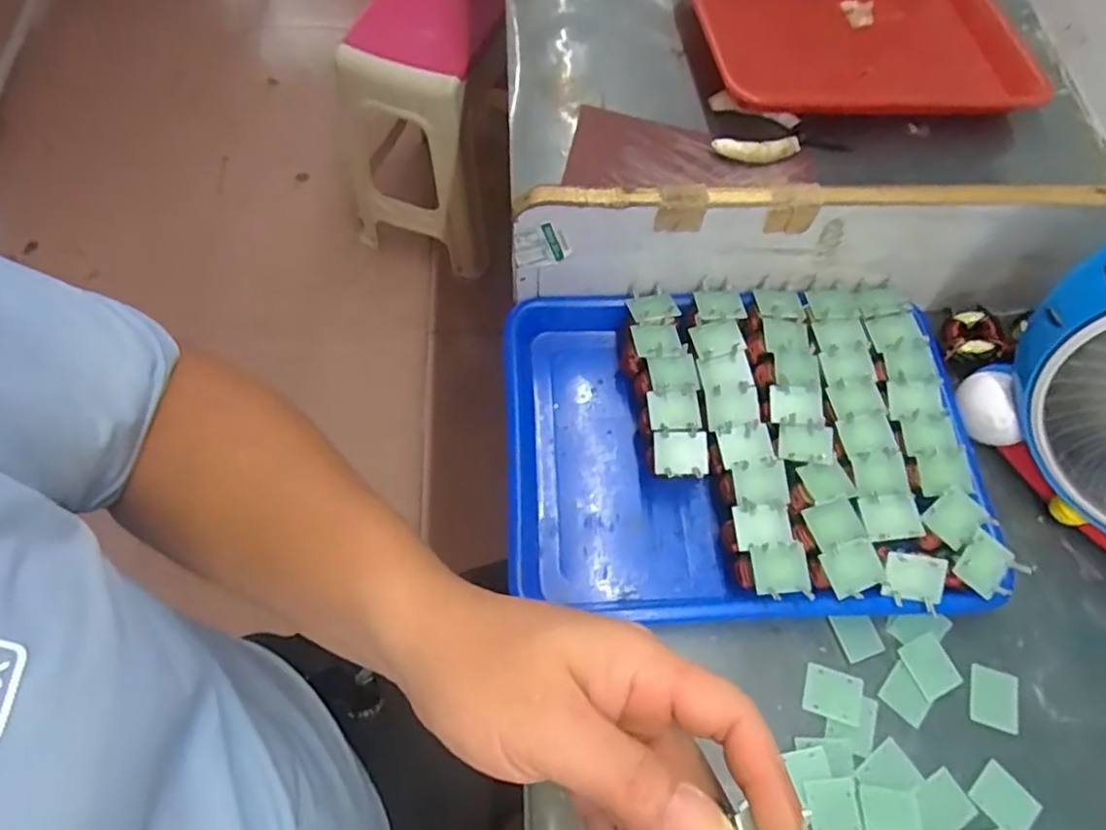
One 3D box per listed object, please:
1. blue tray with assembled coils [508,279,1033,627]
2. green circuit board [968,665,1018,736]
[{"bbox_3d":[0.127,0.018,0.469,0.311,0.053,0.241,-1,64,-3],"label":"blue tray with assembled coils"},{"bbox_3d":[0.286,0.184,0.425,0.031,0.004,0.036,18,65,6],"label":"green circuit board"}]

